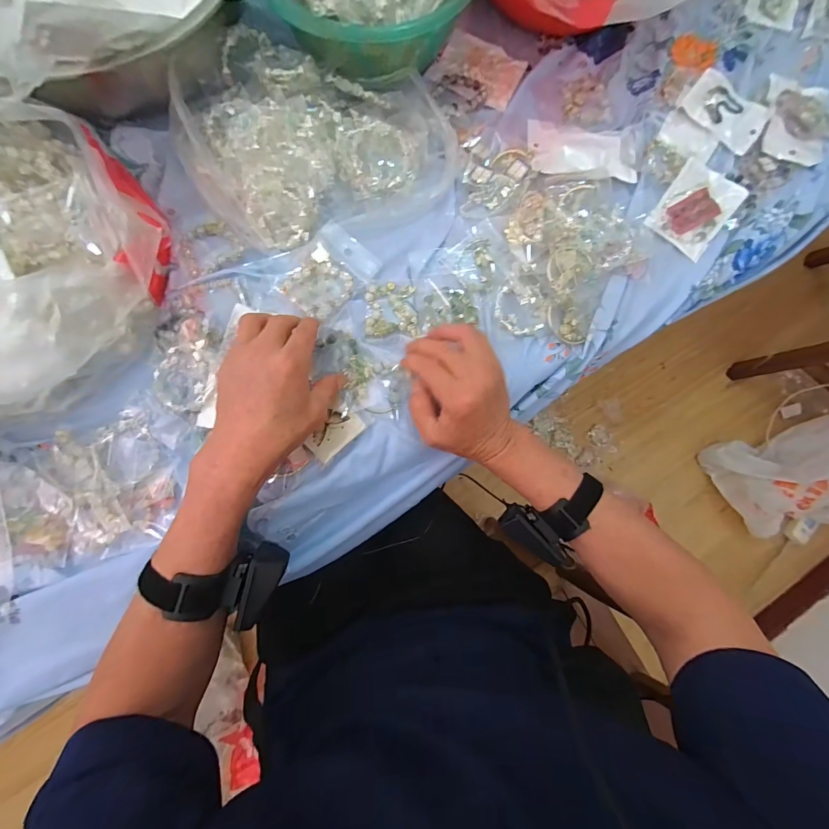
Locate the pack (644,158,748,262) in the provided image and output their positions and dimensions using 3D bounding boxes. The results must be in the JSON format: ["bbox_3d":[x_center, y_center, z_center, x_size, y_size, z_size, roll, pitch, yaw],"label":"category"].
[{"bbox_3d":[0.327,-0.242,0.426,0.075,0.018,0.110,36,82,0],"label":"pack"}]

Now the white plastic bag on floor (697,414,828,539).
[{"bbox_3d":[1.085,0.153,0.998,0.427,0.215,0.263,-22,84,8],"label":"white plastic bag on floor"}]

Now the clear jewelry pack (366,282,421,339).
[{"bbox_3d":[-0.023,-0.110,0.387,0.055,0.004,0.059,-2,83,-5],"label":"clear jewelry pack"}]

